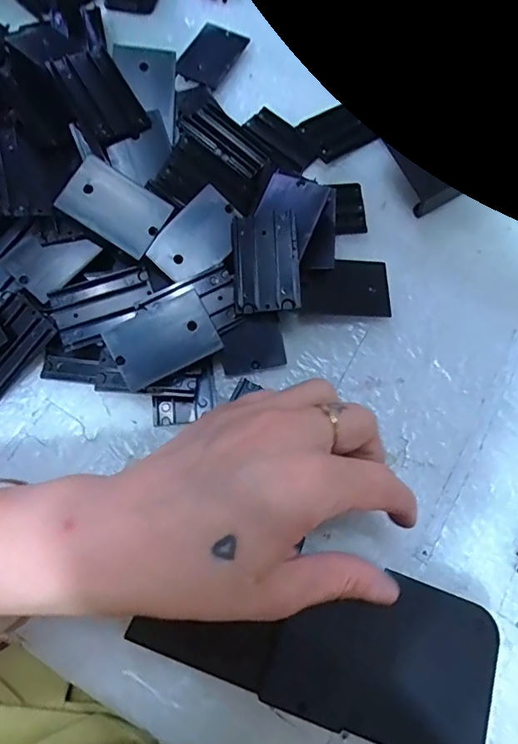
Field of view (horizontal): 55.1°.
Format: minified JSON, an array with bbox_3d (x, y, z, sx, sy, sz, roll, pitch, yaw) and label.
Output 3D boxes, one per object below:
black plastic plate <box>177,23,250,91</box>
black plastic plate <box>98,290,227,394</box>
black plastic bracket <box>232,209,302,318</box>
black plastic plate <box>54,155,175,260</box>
[{"bbox_3d":[-0.033,-0.225,0.352,0.031,0.004,0.056,32,72,-10],"label":"black plastic plate"},{"bbox_3d":[-0.051,-0.018,0.266,0.054,0.005,0.038,-28,76,-9],"label":"black plastic plate"},{"bbox_3d":[0.004,-0.060,0.274,0.036,0.005,0.054,-4,84,12],"label":"black plastic bracket"},{"bbox_3d":[-0.080,-0.092,0.275,0.055,0.006,0.036,33,80,0],"label":"black plastic plate"}]

